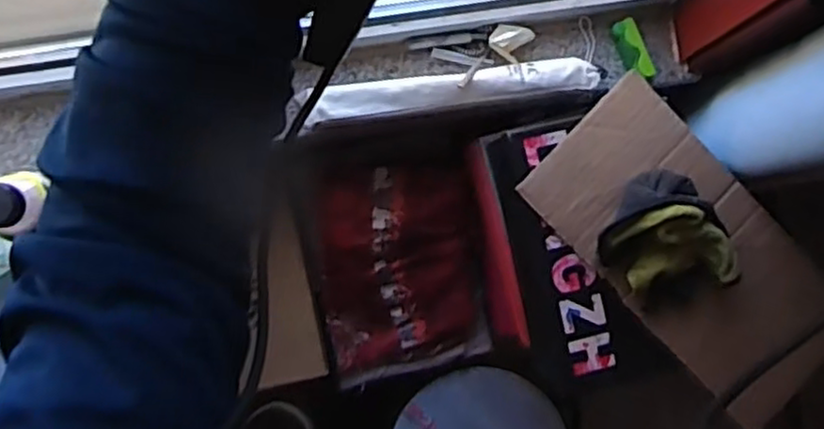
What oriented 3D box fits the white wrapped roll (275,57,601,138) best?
[{"bbox_3d":[0.043,-0.147,0.820,0.357,0.038,0.048,-9,87,-5],"label":"white wrapped roll"}]

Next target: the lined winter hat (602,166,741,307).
[{"bbox_3d":[0.271,0.033,0.739,0.118,0.066,0.149,-43,90,-5],"label":"lined winter hat"}]

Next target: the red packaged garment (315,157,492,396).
[{"bbox_3d":[-0.013,0.079,0.986,0.232,0.044,0.324,-10,102,-7],"label":"red packaged garment"}]

